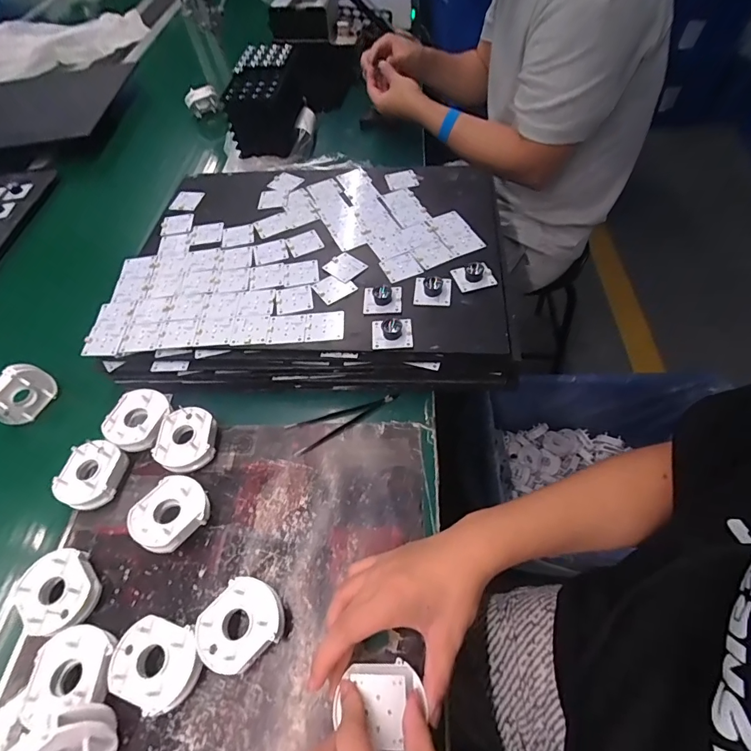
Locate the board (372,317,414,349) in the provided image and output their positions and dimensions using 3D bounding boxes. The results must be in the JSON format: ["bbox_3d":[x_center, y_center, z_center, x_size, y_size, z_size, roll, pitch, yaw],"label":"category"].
[{"bbox_3d":[0.018,-0.049,0.477,0.043,0.014,0.042,-3,55,2],"label":"board"}]

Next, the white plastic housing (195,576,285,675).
[{"bbox_3d":[-0.115,0.218,0.379,0.063,0.031,0.071,31,63,23],"label":"white plastic housing"}]

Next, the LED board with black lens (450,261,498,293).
[{"bbox_3d":[0.117,-0.120,0.515,0.042,0.019,0.038,-19,56,-9],"label":"LED board with black lens"}]

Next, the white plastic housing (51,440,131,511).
[{"bbox_3d":[-0.306,0.110,0.471,0.060,0.034,0.068,-5,55,2],"label":"white plastic housing"}]

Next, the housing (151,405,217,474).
[{"bbox_3d":[-0.211,0.073,0.487,0.060,0.035,0.071,-8,55,-1],"label":"housing"}]

